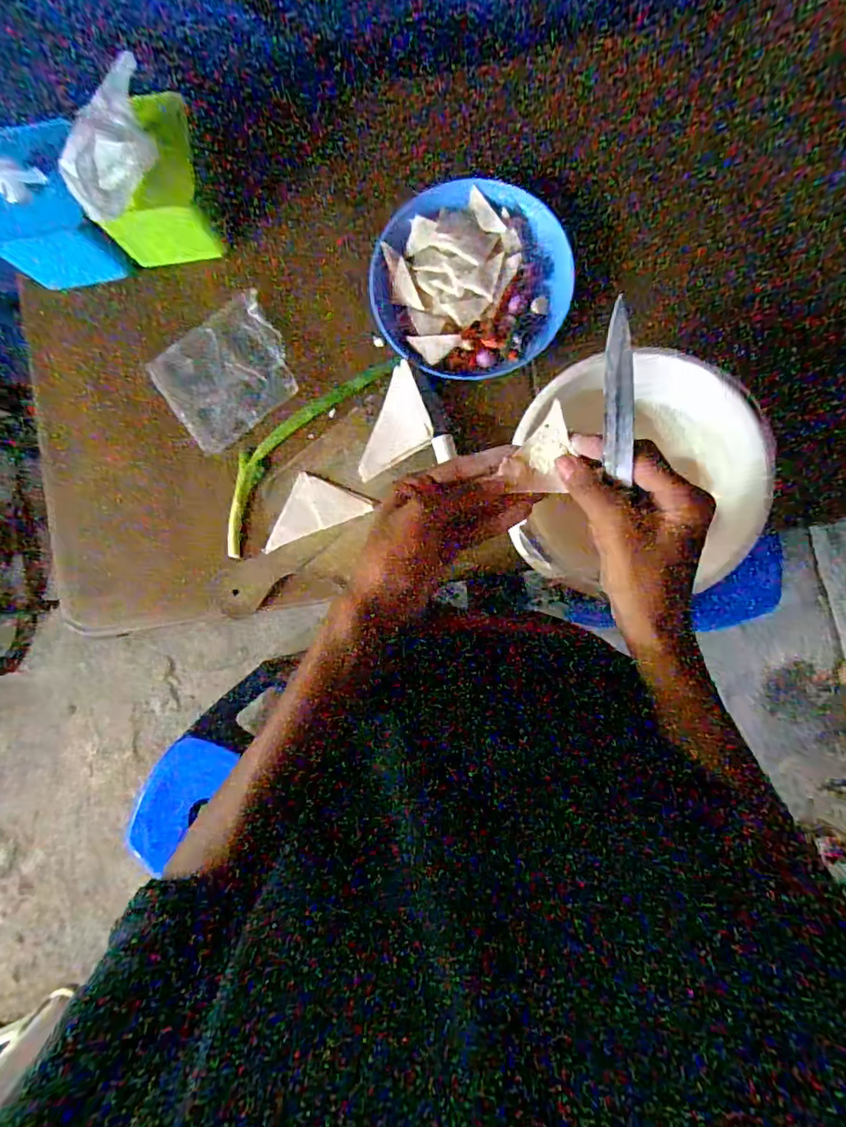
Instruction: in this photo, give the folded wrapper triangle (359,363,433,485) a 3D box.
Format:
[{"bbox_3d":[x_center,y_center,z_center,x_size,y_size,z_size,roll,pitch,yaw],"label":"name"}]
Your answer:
[{"bbox_3d":[-0.024,-0.154,0.606,0.069,0.010,0.131,20,98,17],"label":"folded wrapper triangle"}]

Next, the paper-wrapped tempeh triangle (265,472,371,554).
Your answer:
[{"bbox_3d":[-0.134,-0.068,0.630,0.125,0.009,0.066,-23,88,2],"label":"paper-wrapped tempeh triangle"}]

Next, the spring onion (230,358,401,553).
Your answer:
[{"bbox_3d":[-0.151,-0.141,0.632,0.075,0.023,0.293,42,89,5],"label":"spring onion"}]

